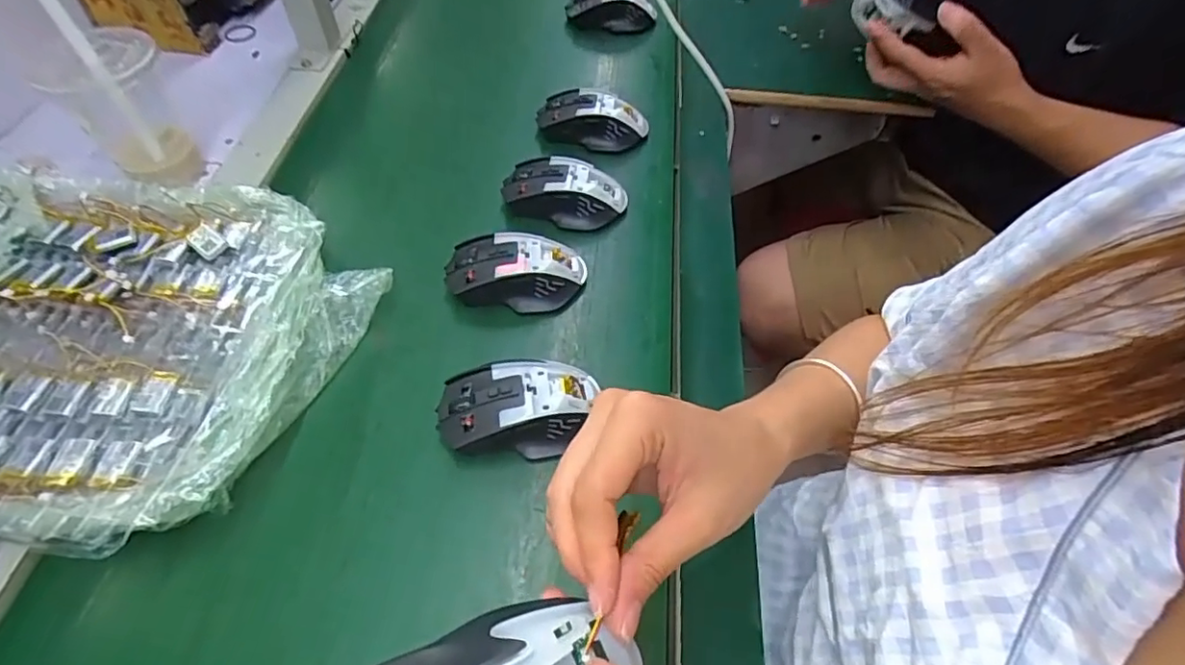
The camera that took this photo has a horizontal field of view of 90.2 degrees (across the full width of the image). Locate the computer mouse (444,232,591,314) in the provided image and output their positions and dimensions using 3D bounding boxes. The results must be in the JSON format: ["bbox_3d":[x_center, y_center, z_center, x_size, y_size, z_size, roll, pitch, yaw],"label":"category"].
[{"bbox_3d":[-0.064,-0.052,0.496,0.116,0.038,0.067,0,54,-1],"label":"computer mouse"}]

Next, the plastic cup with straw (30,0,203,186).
[{"bbox_3d":[-0.399,-0.205,0.483,0.078,0.192,0.084,-22,58,-18],"label":"plastic cup with straw"}]

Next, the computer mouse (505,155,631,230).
[{"bbox_3d":[-0.027,-0.131,0.555,0.113,0.042,0.061,15,56,10],"label":"computer mouse"}]

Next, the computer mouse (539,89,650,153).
[{"bbox_3d":[-0.002,-0.223,0.625,0.115,0.043,0.053,17,56,11],"label":"computer mouse"}]

